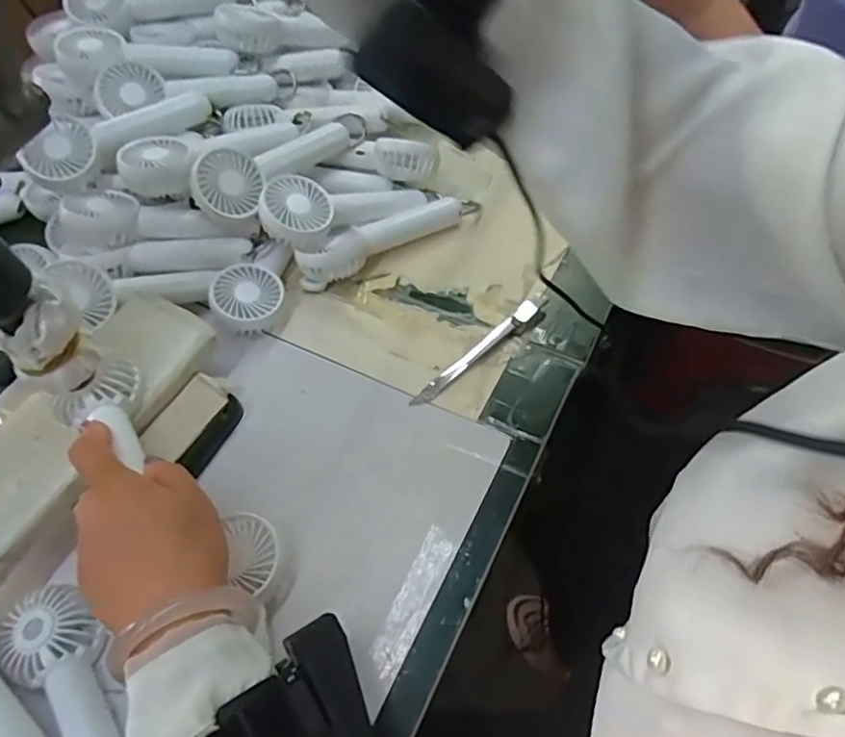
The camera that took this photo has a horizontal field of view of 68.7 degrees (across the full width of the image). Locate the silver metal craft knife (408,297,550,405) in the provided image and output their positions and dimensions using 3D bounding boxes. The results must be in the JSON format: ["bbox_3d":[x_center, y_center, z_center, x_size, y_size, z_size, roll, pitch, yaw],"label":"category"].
[{"bbox_3d":[0.048,-0.014,0.475,0.135,0.011,0.019,-38,63,-18],"label":"silver metal craft knife"}]

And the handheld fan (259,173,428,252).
[{"bbox_3d":[-0.064,-0.133,0.519,0.144,0.036,0.052,-15,56,-31],"label":"handheld fan"}]

